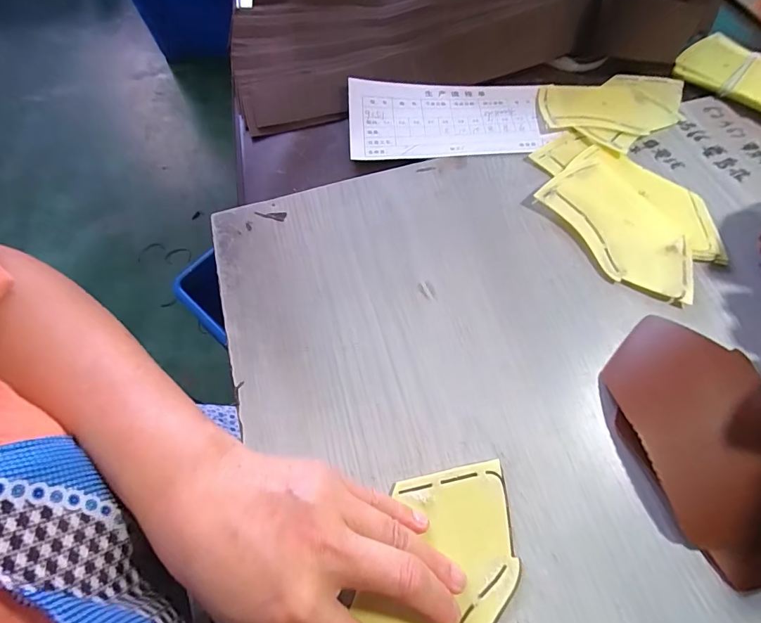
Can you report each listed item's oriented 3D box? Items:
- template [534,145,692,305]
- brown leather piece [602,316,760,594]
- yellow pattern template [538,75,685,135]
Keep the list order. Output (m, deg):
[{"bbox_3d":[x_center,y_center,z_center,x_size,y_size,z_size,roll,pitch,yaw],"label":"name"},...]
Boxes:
[{"bbox_3d":[0.199,-0.072,0.331,0.080,0.007,0.140,-32,72,-12],"label":"template"},{"bbox_3d":[0.207,0.082,0.255,0.085,0.028,0.157,-21,68,-10],"label":"brown leather piece"},{"bbox_3d":[0.228,-0.204,0.397,0.142,0.004,0.088,3,61,-1],"label":"yellow pattern template"}]

